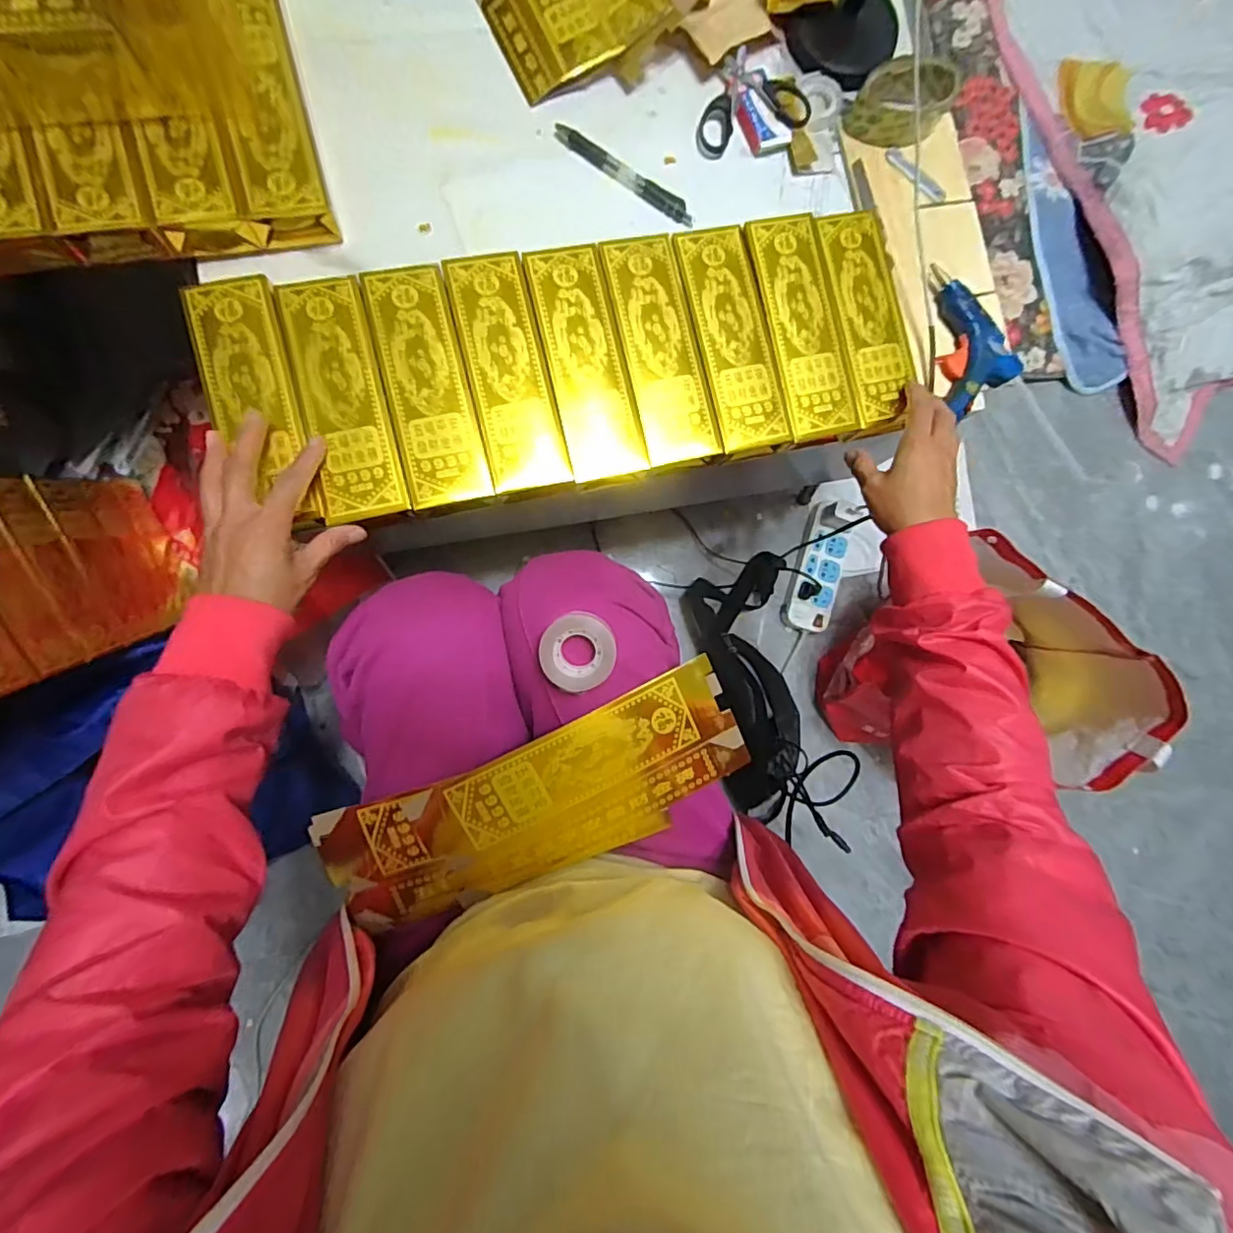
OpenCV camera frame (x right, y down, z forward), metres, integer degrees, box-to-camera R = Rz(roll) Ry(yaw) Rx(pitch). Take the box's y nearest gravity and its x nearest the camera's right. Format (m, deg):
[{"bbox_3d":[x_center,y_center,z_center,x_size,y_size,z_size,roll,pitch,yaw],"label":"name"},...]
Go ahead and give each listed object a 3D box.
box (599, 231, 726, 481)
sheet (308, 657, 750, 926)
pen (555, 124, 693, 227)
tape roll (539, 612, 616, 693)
[{"bbox_3d":[0.037,-0.228,0.494,0.068,0.033,0.194,-16,90,-7],"label":"box"},{"bbox_3d":[-0.057,0.145,0.430,0.327,0.045,0.113,-22,91,-7],"label":"sheet"},{"bbox_3d":[0.009,-0.409,0.517,0.144,0.009,0.019,29,85,-5],"label":"pen"},{"bbox_3d":[-0.027,0.025,0.396,0.052,0.015,0.054,4,93,-8],"label":"tape roll"}]

